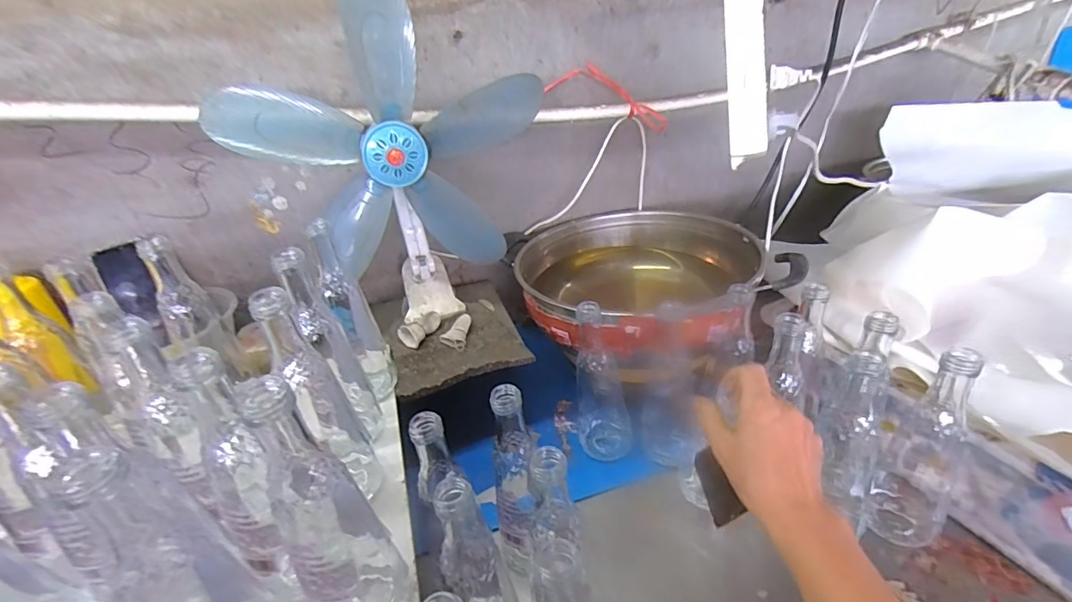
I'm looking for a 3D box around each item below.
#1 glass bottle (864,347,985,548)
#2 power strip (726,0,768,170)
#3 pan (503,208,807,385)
[{"bbox_3d":[0.372,0.139,0.454,0.076,0.203,0.071,-26,38,-29],"label":"glass bottle"},{"bbox_3d":[0.211,-0.230,0.482,0.032,0.175,0.021,-5,10,0],"label":"power strip"},{"bbox_3d":[0.135,-0.032,0.699,0.318,0.102,0.358,-20,36,-22],"label":"pan"}]

